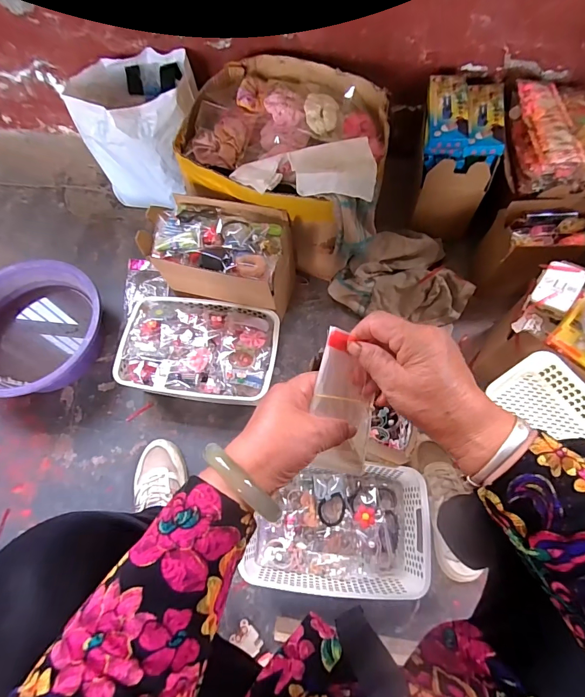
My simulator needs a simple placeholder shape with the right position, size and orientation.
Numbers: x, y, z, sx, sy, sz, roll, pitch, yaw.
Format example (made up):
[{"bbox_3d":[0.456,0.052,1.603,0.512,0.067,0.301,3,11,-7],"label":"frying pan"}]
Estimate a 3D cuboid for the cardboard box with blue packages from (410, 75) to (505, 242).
[{"bbox_3d":[0.339,-0.404,0.843,0.146,0.222,0.213,8,68,4],"label":"cardboard box with blue packages"}]

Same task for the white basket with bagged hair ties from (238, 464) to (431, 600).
[{"bbox_3d":[0.075,0.303,0.667,0.278,0.082,0.195,2,67,2],"label":"white basket with bagged hair ties"}]

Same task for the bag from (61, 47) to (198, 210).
[{"bbox_3d":[-0.334,-0.497,0.913,0.252,0.248,0.243,-10,67,-3],"label":"bag"}]

